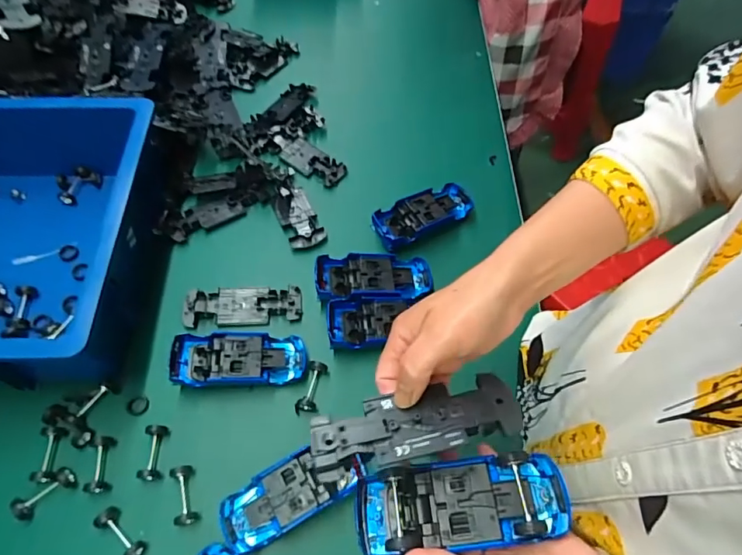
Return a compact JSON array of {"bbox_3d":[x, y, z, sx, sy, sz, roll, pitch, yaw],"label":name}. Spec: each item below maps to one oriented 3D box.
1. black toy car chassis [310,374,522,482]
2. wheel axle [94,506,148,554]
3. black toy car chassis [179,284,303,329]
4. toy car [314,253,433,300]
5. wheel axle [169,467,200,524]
[{"bbox_3d":[0.027,0.089,0.296,0.127,0.014,0.041,-11,58,-8],"label":"black toy car chassis"},{"bbox_3d":[-0.213,0.220,0.410,0.048,0.017,0.018,37,64,21],"label":"wheel axle"},{"bbox_3d":[-0.140,0.030,0.527,0.125,0.009,0.045,-3,57,-3],"label":"black toy car chassis"},{"bbox_3d":[0.004,0.003,0.533,0.127,0.030,0.057,-4,57,-4],"label":"toy car"},{"bbox_3d":[-0.166,0.194,0.427,0.019,0.021,0.048,-13,58,-10],"label":"wheel axle"}]

